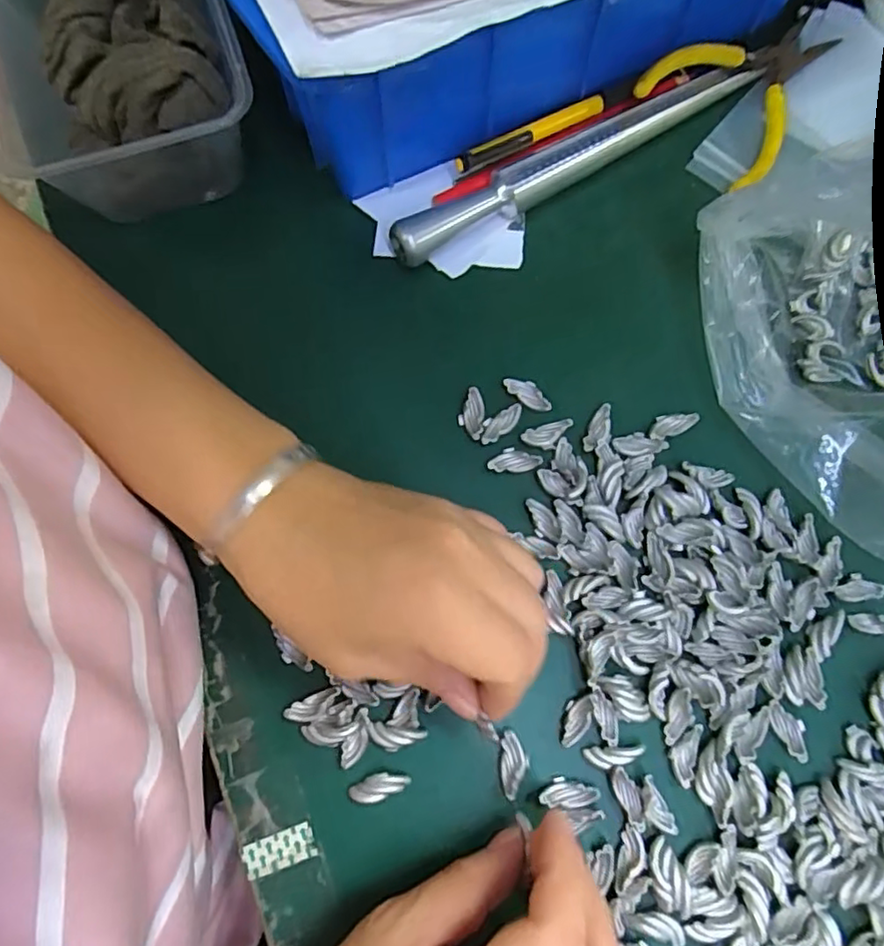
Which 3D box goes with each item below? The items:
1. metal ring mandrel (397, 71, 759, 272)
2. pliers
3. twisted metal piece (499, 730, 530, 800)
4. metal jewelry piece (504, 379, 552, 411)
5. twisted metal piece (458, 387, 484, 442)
[{"bbox_3d":[0.070,-0.160,0.312,0.210,0.023,0.019,-30,77,-6],"label":"metal ring mandrel"},{"bbox_3d":[0.152,-0.207,0.318,0.076,0.025,0.109,30,79,9],"label":"pliers"},{"bbox_3d":[0.029,0.117,0.247,0.011,0.009,0.024,3,76,3],"label":"twisted metal piece"},{"bbox_3d":[0.040,-0.038,0.285,0.024,0.004,0.010,36,80,10],"label":"metal jewelry piece"},{"bbox_3d":[0.013,-0.028,0.284,0.012,0.004,0.024,3,76,3],"label":"twisted metal piece"}]

